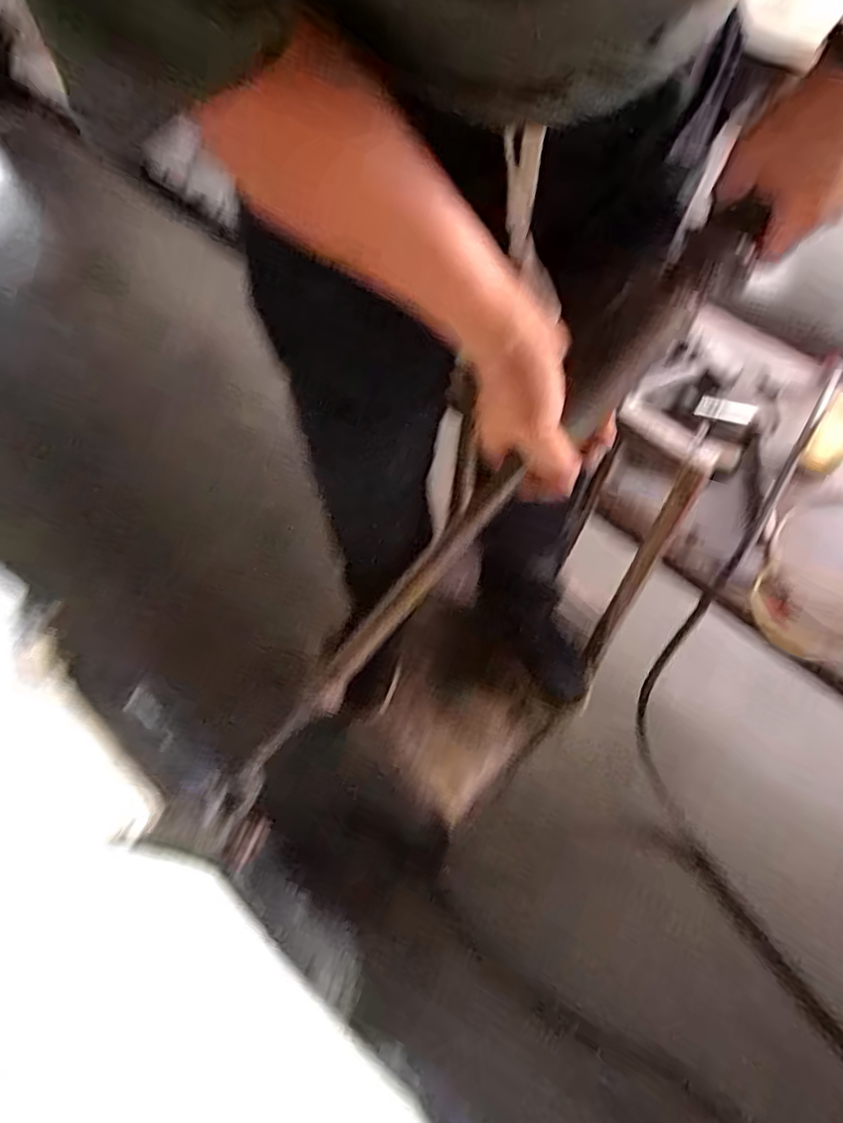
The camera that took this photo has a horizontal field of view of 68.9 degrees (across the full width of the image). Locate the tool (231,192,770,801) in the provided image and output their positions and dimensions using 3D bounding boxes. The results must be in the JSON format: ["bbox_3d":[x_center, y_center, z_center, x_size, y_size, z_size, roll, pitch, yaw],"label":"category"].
[{"bbox_3d":[0.039,-0.027,0.489,0.050,0.027,0.597,44,100,22],"label":"tool"}]

